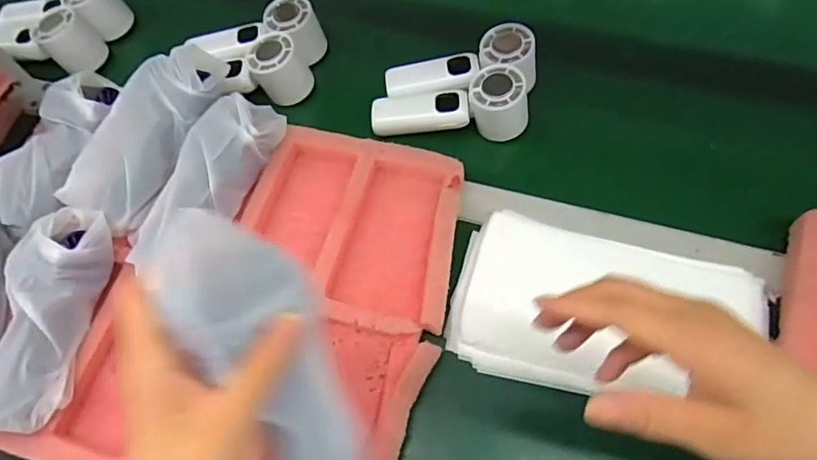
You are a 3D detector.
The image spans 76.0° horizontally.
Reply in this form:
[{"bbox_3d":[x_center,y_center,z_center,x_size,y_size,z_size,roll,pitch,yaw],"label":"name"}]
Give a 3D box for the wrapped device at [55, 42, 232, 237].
[{"bbox_3d":[-0.234,-0.097,0.477,0.071,0.051,0.190,26,69,14],"label":"wrapped device"}]

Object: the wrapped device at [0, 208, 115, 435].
[{"bbox_3d":[-0.294,0.069,0.416,0.071,0.048,0.191,9,66,7],"label":"wrapped device"}]

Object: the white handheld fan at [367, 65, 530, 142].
[{"bbox_3d":[0.043,-0.123,0.532,0.158,0.052,0.057,-3,65,16],"label":"white handheld fan"}]

